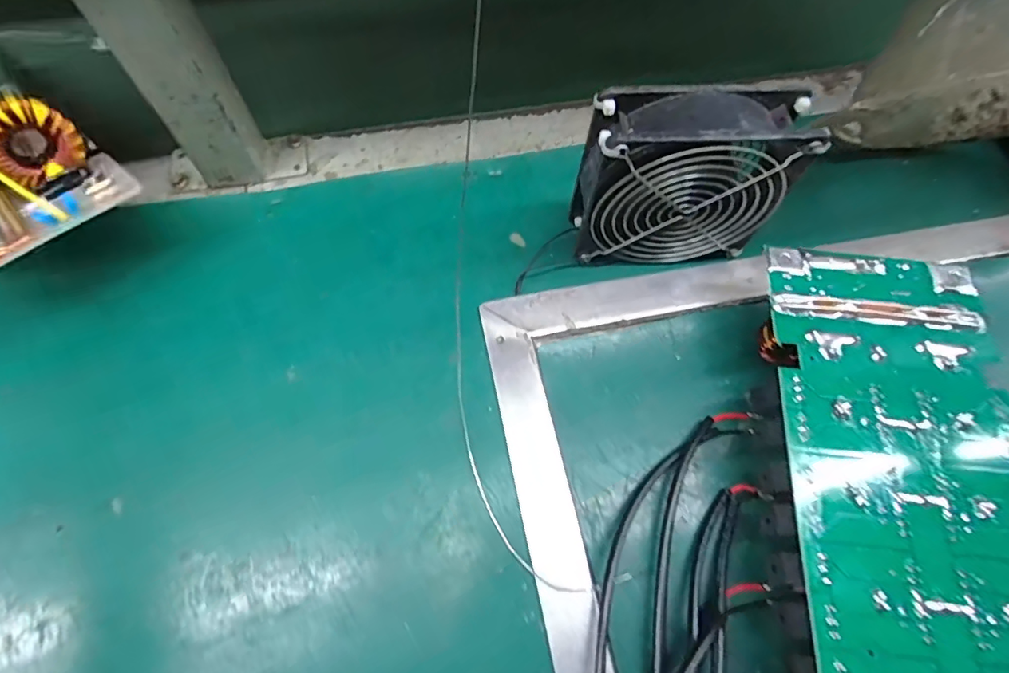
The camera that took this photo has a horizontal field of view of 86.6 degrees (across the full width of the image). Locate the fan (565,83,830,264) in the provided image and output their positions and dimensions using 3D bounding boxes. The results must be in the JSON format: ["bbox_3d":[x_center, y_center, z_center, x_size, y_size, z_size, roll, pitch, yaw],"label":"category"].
[{"bbox_3d":[0.105,-0.091,0.335,0.127,0.123,0.046,1,67,-2],"label":"fan"}]

